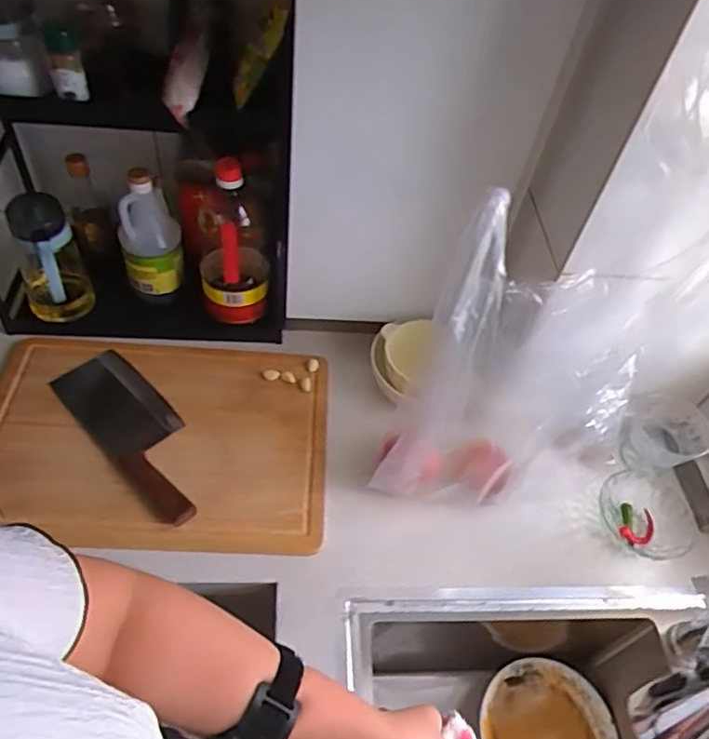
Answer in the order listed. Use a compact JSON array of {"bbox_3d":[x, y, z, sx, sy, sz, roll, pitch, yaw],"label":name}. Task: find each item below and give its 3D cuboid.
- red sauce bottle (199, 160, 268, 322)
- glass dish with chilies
[{"bbox_3d":[-0.168,-0.173,0.834,0.090,0.251,0.075,-6,52,-11],"label":"red sauce bottle"},{"bbox_3d":[0.373,0.194,0.792,0.108,0.051,0.116,3,51,-4],"label":"glass dish with chilies"}]

